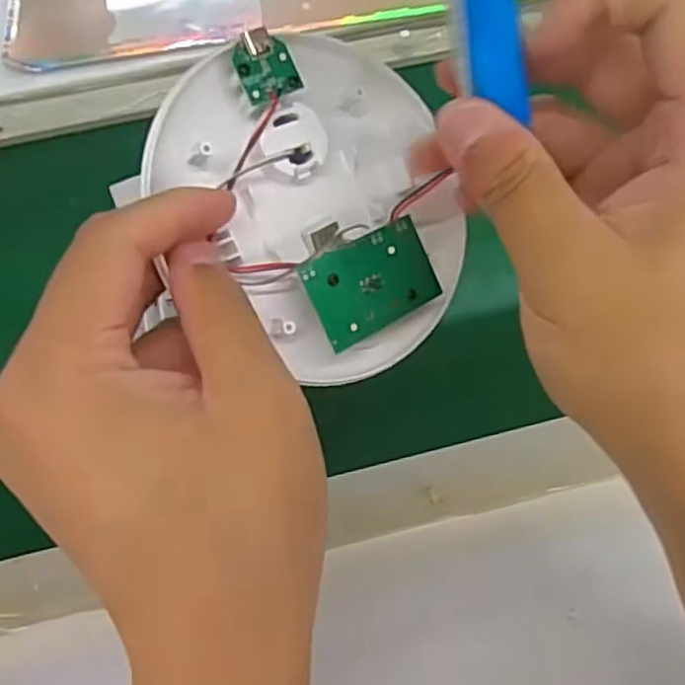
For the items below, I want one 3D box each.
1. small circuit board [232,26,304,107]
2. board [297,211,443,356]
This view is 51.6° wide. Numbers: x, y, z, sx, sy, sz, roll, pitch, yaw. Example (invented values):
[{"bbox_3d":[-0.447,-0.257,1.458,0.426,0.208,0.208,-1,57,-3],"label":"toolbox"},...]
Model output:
[{"bbox_3d":[-0.023,-0.084,0.214,0.020,0.004,0.020,-29,107,-28],"label":"small circuit board"},{"bbox_3d":[0.010,-0.019,0.222,0.044,0.004,0.029,-28,100,-26],"label":"board"}]

